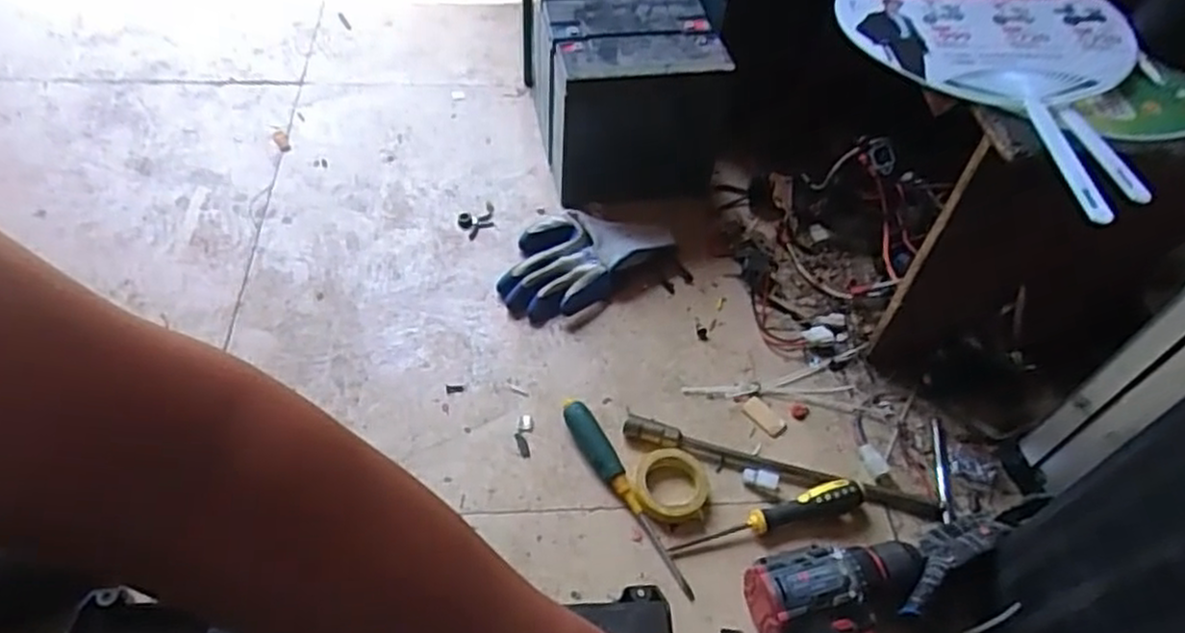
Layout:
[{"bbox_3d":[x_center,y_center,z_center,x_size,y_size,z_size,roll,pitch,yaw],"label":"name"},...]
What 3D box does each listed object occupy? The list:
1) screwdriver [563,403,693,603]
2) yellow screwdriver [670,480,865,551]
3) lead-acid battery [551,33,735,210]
[{"bbox_3d":[0.031,0.149,0.641,0.021,0.022,0.193,-25,58,-22],"label":"screwdriver"},{"bbox_3d":[0.150,0.169,0.631,0.164,0.021,0.025,-12,54,-13],"label":"yellow screwdriver"},{"bbox_3d":[0.054,-0.219,0.830,0.190,0.161,0.093,-10,53,-12],"label":"lead-acid battery"}]

